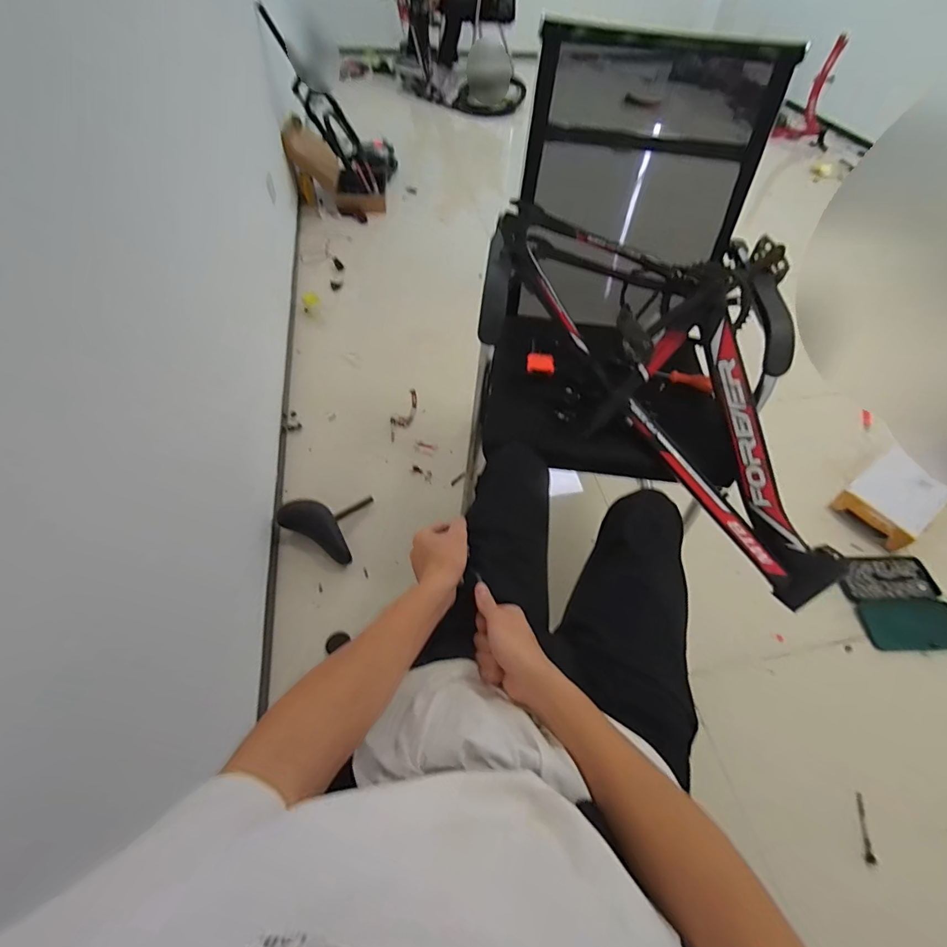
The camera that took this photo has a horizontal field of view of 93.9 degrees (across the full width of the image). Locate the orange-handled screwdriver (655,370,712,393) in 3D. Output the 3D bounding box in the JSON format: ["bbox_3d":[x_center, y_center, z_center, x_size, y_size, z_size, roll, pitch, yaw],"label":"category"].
[{"bbox_3d":[0.440,-0.199,0.930,0.023,0.025,0.125,-38,43,-23],"label":"orange-handled screwdriver"}]

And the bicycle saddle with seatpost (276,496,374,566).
[{"bbox_3d":[-0.355,0.143,1.133,0.235,0.143,0.191,-22,58,-19],"label":"bicycle saddle with seatpost"}]

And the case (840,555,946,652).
[{"bbox_3d":[1.104,0.330,1.148,0.248,0.029,0.247,-5,54,-7],"label":"case"}]

